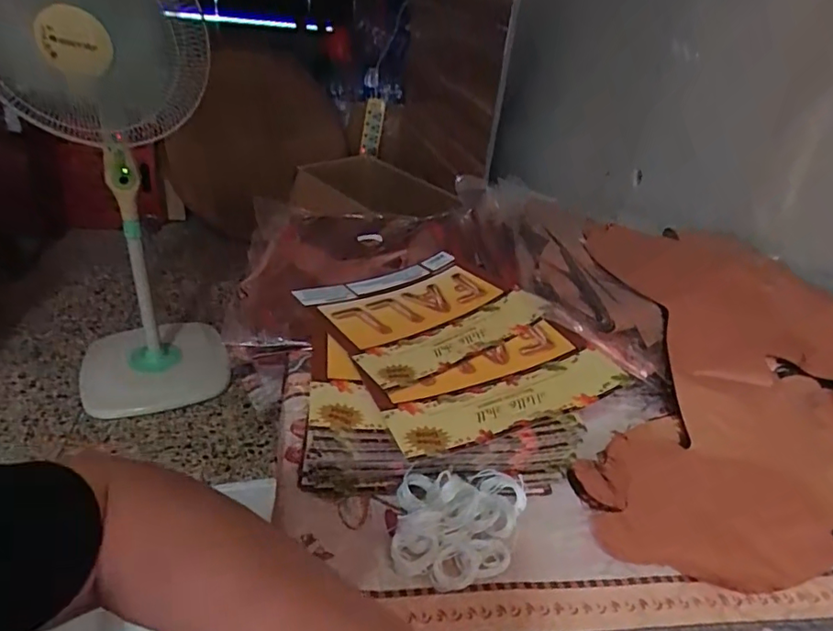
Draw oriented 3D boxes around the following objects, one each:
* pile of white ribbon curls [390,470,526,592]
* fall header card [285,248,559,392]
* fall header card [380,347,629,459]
[{"bbox_3d":[0.031,0.144,0.386,0.090,0.039,0.079,5,33,1],"label":"pile of white ribbon curls"},{"bbox_3d":[0.005,-0.007,0.515,0.185,0.013,0.156,-19,40,-31],"label":"fall header card"},{"bbox_3d":[0.072,0.064,0.415,0.190,0.015,0.049,-11,36,-22],"label":"fall header card"}]

